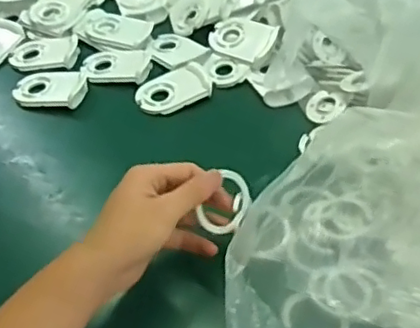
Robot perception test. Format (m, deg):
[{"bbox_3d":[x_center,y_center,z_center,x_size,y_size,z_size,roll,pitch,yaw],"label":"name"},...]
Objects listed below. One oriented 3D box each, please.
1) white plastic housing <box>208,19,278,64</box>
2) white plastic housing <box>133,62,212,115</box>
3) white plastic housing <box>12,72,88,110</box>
[{"bbox_3d":[0.038,-0.150,0.716,0.083,0.015,0.051,23,78,28],"label":"white plastic housing"},{"bbox_3d":[-0.042,-0.084,0.674,0.081,0.018,0.051,-22,48,-19],"label":"white plastic housing"},{"bbox_3d":[-0.181,-0.085,0.680,0.080,0.014,0.053,2,45,3],"label":"white plastic housing"}]

